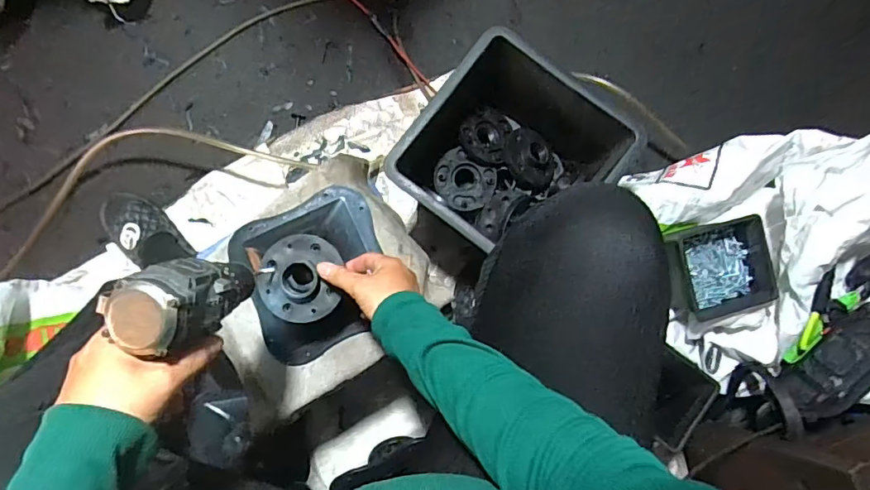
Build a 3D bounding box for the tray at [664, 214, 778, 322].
[{"bbox_3d":[0.427,0.034,0.749,0.129,0.040,0.138,-19,87,-3],"label":"tray"}]

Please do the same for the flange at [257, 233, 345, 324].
[{"bbox_3d":[-0.151,0.037,0.556,0.088,0.018,0.095,0,87,-2],"label":"flange"}]

